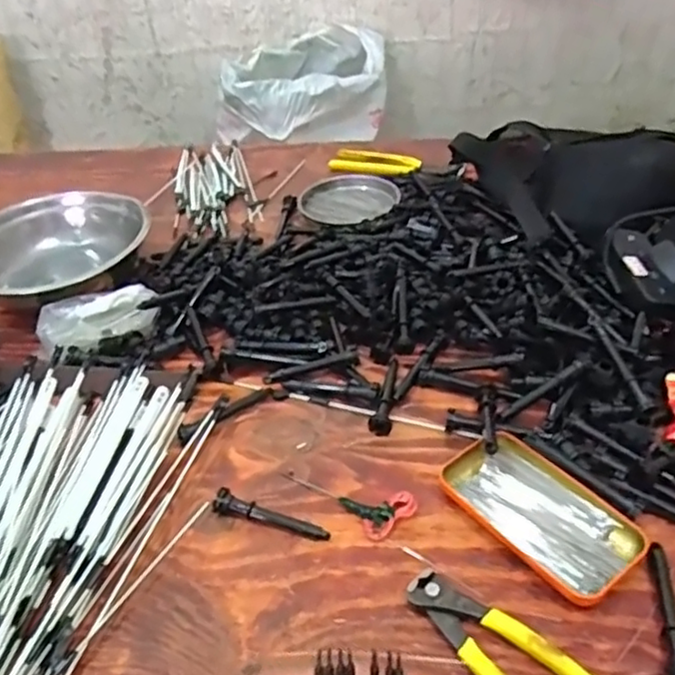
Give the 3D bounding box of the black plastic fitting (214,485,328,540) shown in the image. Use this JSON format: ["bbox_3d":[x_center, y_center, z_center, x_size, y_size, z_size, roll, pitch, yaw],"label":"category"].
[{"bbox_3d":[-0.051,0.135,0.504,0.095,0.018,0.017,8,41,16],"label":"black plastic fitting"}]

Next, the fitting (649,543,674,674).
[{"bbox_3d":[0.217,0.176,0.423,0.019,0.016,0.093,5,40,13],"label":"fitting"}]

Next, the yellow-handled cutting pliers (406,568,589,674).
[{"bbox_3d":[0.112,0.204,0.403,0.046,0.016,0.162,-33,46,-30],"label":"yellow-handled cutting pliers"}]

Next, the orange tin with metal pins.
[{"bbox_3d":[0.152,0.128,0.486,0.078,0.017,0.140,-28,44,-25],"label":"orange tin with metal pins"}]

